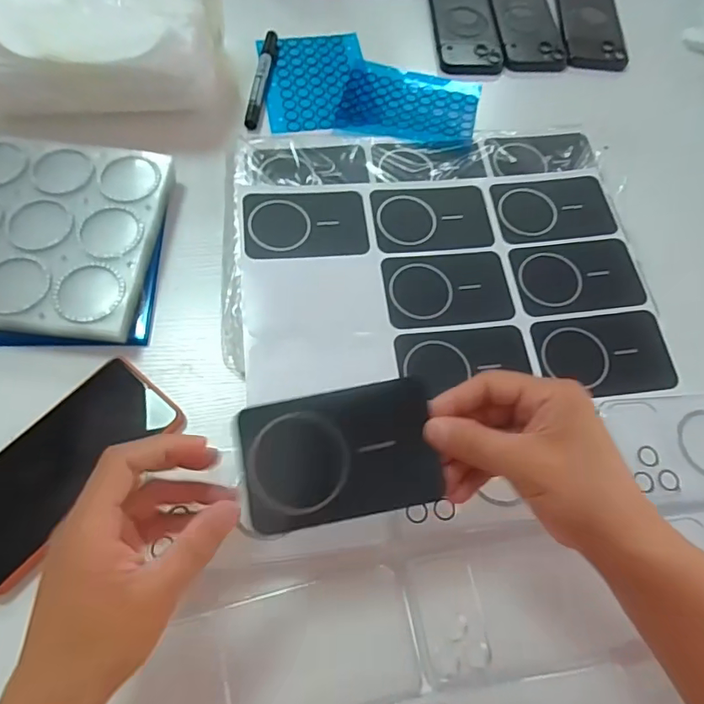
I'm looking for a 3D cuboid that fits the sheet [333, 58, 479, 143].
[{"bbox_3d":[0.061,-0.263,0.536,0.142,0.007,0.120,10,59,3],"label":"sheet"}]

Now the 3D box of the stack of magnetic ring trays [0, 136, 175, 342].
[{"bbox_3d":[-0.256,-0.098,0.424,0.174,0.037,0.180,7,65,1],"label":"stack of magnetic ring trays"}]

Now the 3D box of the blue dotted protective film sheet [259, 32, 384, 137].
[{"bbox_3d":[-0.037,-0.292,0.543,0.113,0.008,0.153,-9,66,-6],"label":"blue dotted protective film sheet"}]

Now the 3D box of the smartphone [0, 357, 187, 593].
[{"bbox_3d":[-0.205,0.081,0.359,0.075,0.014,0.162,39,70,15],"label":"smartphone"}]

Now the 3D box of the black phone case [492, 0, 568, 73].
[{"bbox_3d":[0.205,-0.389,0.594,0.073,0.008,0.165,-1,65,-2],"label":"black phone case"}]

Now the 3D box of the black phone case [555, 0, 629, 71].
[{"bbox_3d":[0.286,-0.404,0.607,0.075,0.014,0.172,5,65,0],"label":"black phone case"}]

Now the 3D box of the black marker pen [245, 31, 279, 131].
[{"bbox_3d":[-0.095,-0.290,0.533,0.015,0.011,0.137,7,65,1],"label":"black marker pen"}]

